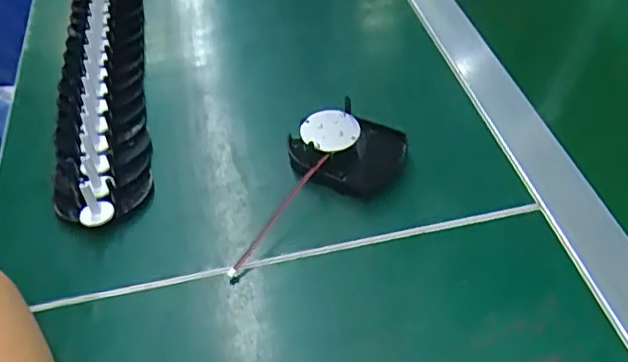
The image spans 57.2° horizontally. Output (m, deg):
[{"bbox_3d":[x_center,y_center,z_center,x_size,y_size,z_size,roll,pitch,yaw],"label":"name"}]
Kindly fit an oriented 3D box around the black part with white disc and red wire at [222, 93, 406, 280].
[{"bbox_3d":[-0.005,-0.004,0.361,0.136,0.025,0.062,-29,53,-22],"label":"black part with white disc and red wire"}]

